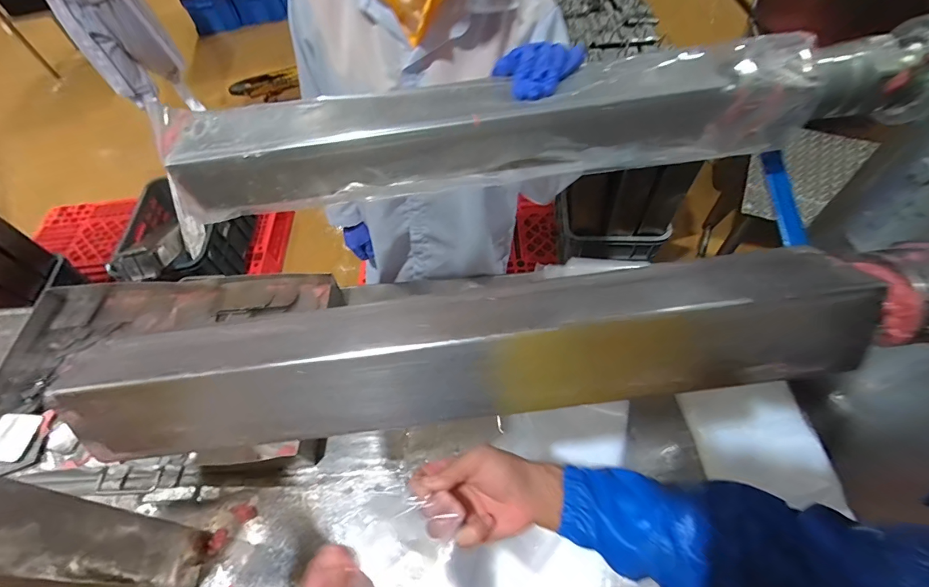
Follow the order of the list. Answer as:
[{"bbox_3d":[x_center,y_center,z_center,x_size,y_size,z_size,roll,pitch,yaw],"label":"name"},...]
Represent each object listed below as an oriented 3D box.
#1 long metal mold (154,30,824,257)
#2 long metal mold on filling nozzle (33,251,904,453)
[{"bbox_3d":[0.017,-0.187,0.494,0.732,0.136,0.086,-6,57,0],"label":"long metal mold"},{"bbox_3d":[0.002,0.035,0.325,0.601,0.067,0.114,-5,57,0],"label":"long metal mold on filling nozzle"}]

